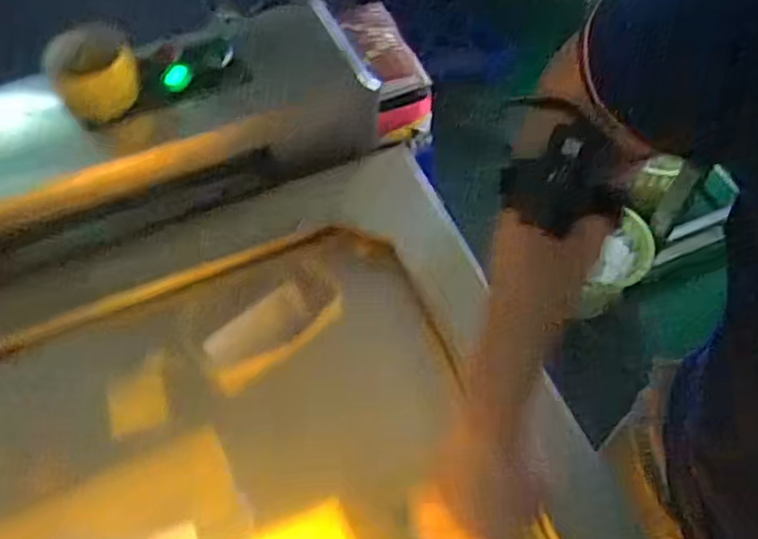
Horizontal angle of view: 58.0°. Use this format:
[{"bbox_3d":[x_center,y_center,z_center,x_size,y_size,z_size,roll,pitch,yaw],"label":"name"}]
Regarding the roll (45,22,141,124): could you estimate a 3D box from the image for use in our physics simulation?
[{"bbox_3d":[-0.300,-0.208,0.718,0.090,0.060,0.074,-21,60,-15],"label":"roll"}]

